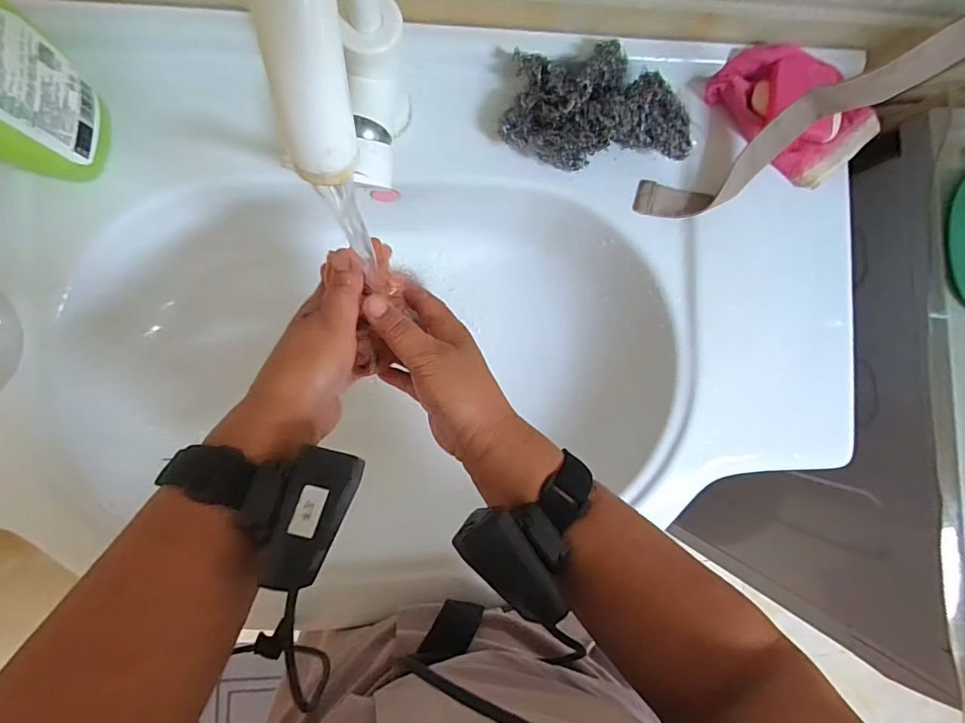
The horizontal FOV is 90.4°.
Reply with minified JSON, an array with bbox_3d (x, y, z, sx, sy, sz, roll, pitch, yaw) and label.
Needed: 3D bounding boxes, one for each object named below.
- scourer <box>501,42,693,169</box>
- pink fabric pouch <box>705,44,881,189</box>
[{"bbox_3d":[0.096,-0.220,0.411,0.159,0.040,0.094,-6,90,-8],"label":"scourer"},{"bbox_3d":[0.287,-0.230,0.441,0.151,0.031,0.093,33,85,-6],"label":"pink fabric pouch"}]

